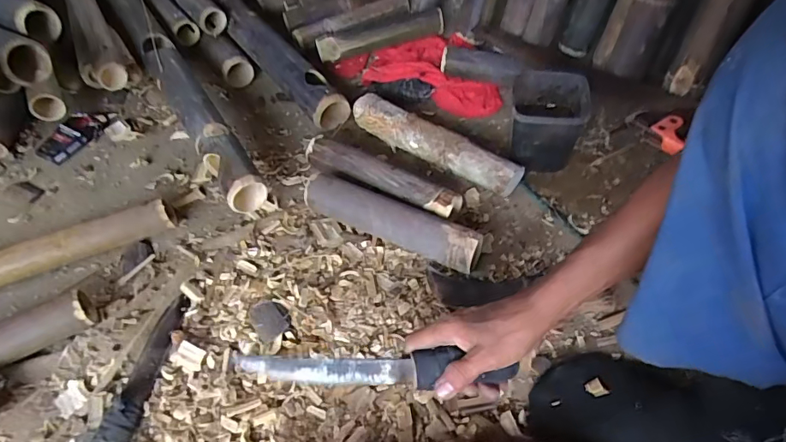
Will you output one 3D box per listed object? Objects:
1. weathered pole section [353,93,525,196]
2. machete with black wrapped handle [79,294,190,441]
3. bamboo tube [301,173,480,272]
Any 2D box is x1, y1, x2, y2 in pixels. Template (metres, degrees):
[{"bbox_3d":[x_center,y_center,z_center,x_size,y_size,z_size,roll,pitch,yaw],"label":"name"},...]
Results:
[{"bbox_3d":[0.067,-0.127,0.799,0.314,0.065,0.056,31,59,27],"label":"weathered pole section"},{"bbox_3d":[-0.313,0.197,0.572,0.053,0.024,0.249,7,51,9],"label":"machete with black wrapped handle"},{"bbox_3d":[-0.003,0.002,0.691,0.264,0.062,0.053,20,54,20],"label":"bamboo tube"}]

